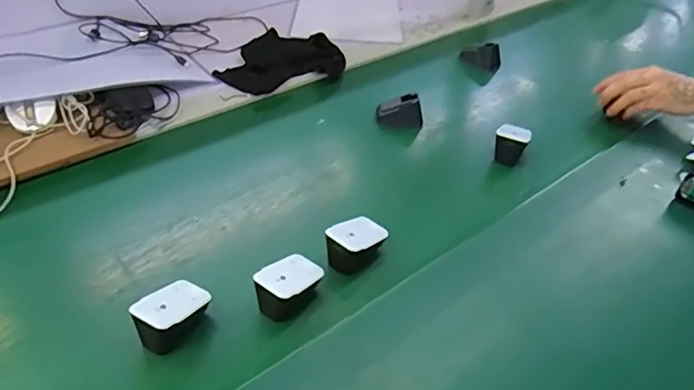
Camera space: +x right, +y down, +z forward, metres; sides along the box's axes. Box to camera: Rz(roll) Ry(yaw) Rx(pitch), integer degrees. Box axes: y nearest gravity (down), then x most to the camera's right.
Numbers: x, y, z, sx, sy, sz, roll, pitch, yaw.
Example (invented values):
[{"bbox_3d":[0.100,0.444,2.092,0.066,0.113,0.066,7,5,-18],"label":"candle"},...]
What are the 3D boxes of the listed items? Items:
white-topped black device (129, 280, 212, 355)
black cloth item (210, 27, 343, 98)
[{"bbox_3d":[-0.160,0.112,0.496,0.046,0.046,0.070,29,48,25],"label":"white-topped black device"},{"bbox_3d":[-0.108,-0.218,0.878,0.205,0.047,0.123,-23,48,-25],"label":"black cloth item"}]

